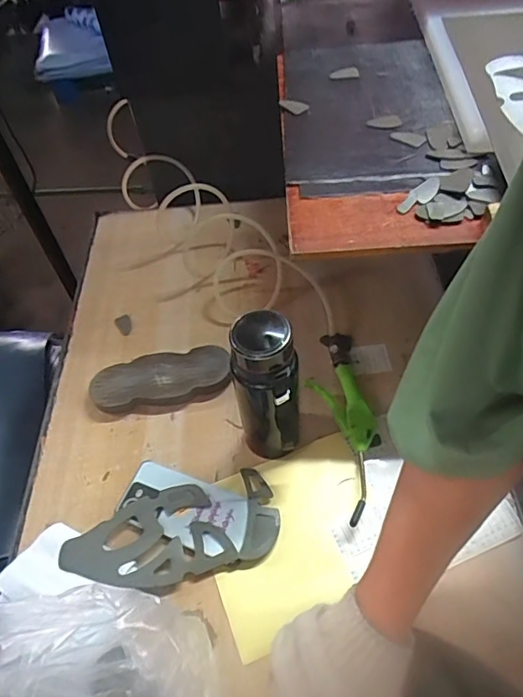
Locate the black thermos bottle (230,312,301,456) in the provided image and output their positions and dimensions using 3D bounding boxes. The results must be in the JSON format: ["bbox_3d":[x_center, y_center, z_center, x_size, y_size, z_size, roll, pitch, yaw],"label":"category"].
[{"bbox_3d":[0.009,0.050,0.596,0.065,0.223,0.083,-2,53,3],"label":"black thermos bottle"}]

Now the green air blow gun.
[{"bbox_3d":[0.108,0.085,0.670,0.076,0.030,0.284,-7,53,-1],"label":"green air blow gun"}]

